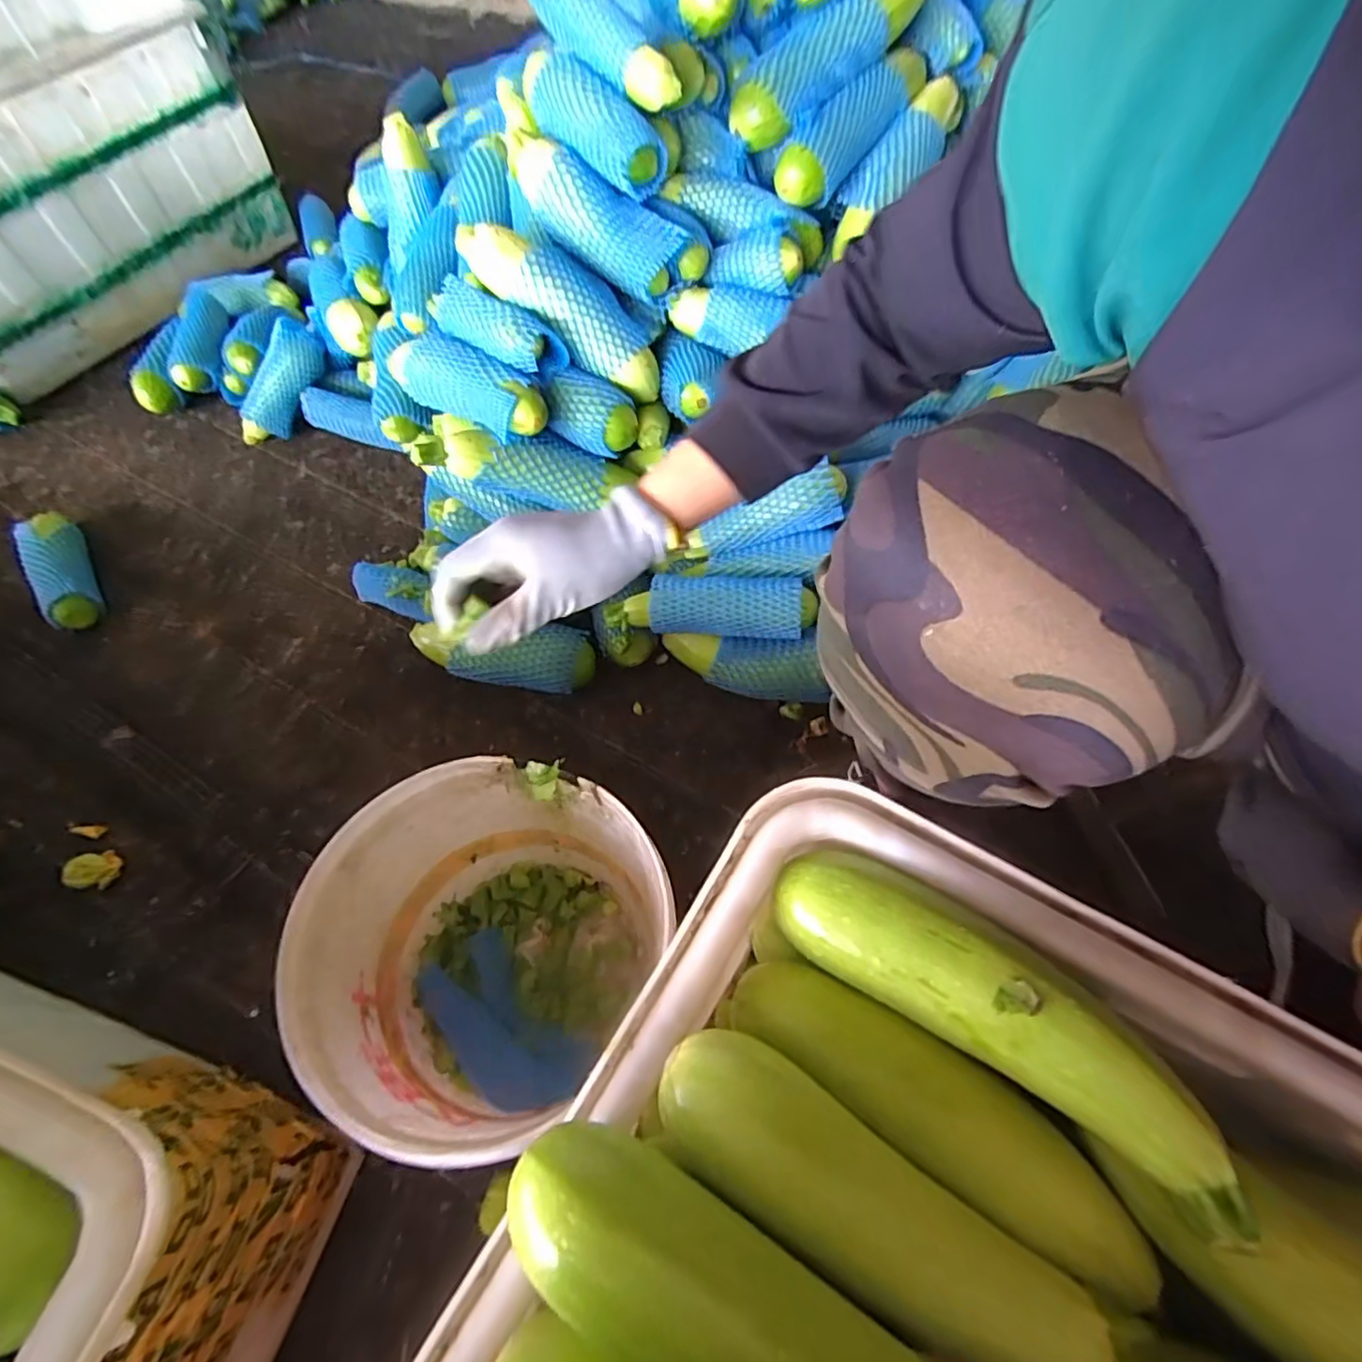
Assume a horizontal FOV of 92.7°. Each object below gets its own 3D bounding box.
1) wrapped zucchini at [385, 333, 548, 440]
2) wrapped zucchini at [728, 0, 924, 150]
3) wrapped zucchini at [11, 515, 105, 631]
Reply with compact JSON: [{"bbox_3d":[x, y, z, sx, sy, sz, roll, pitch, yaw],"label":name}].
[{"bbox_3d":[-0.248,-0.335,0.736,0.219,0.054,0.069,31,65,17],"label":"wrapped zucchini"},{"bbox_3d":[0.168,-0.699,0.717,0.266,0.056,0.070,-38,66,0],"label":"wrapped zucchini"},{"bbox_3d":[-0.842,-0.157,0.877,0.065,0.055,0.215,-33,65,-16],"label":"wrapped zucchini"}]

